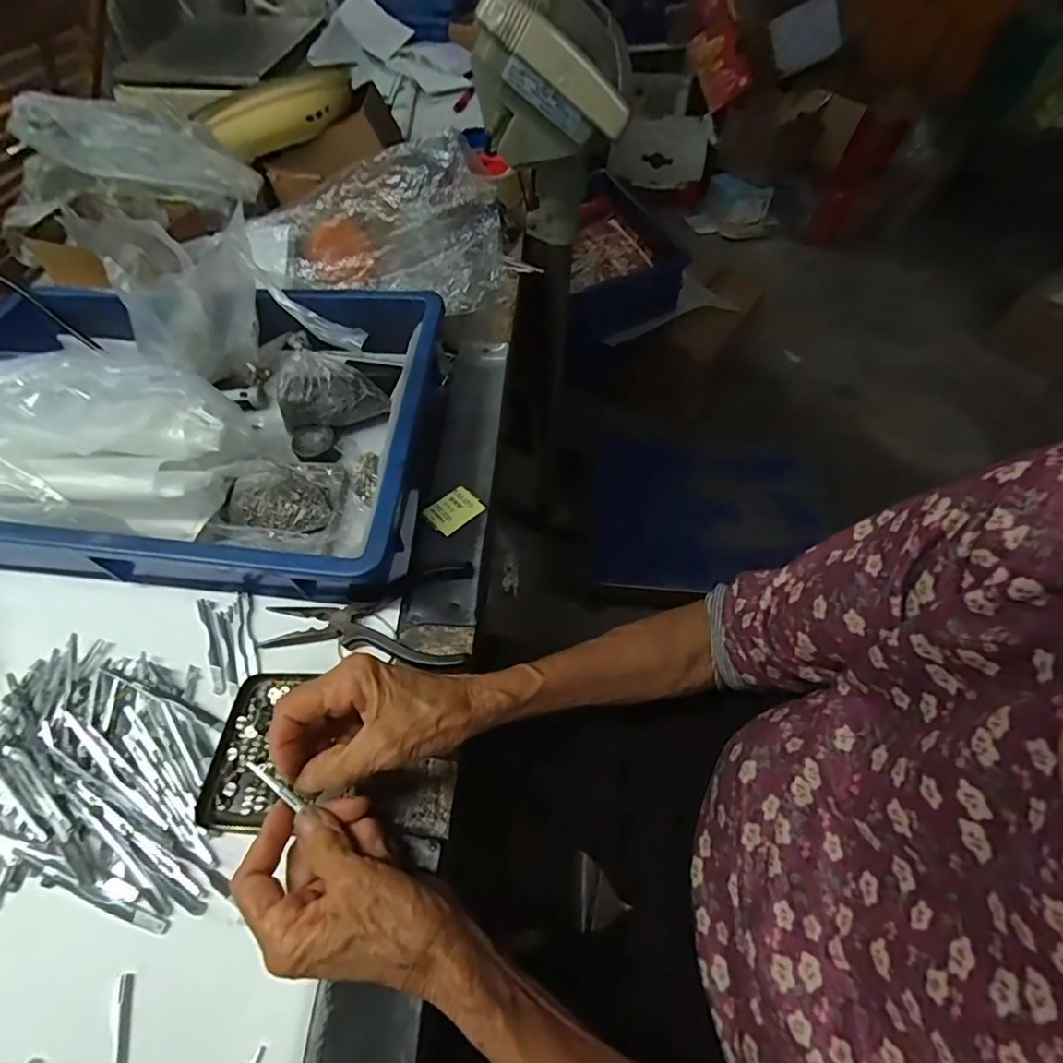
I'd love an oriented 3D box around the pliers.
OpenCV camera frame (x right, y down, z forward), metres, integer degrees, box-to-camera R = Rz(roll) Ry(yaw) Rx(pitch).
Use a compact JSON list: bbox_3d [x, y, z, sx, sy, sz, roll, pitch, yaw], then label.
[{"bbox_3d":[-0.119,0.063,0.406,0.145,0.014,0.079,-2,55,0],"label":"pliers"}]

